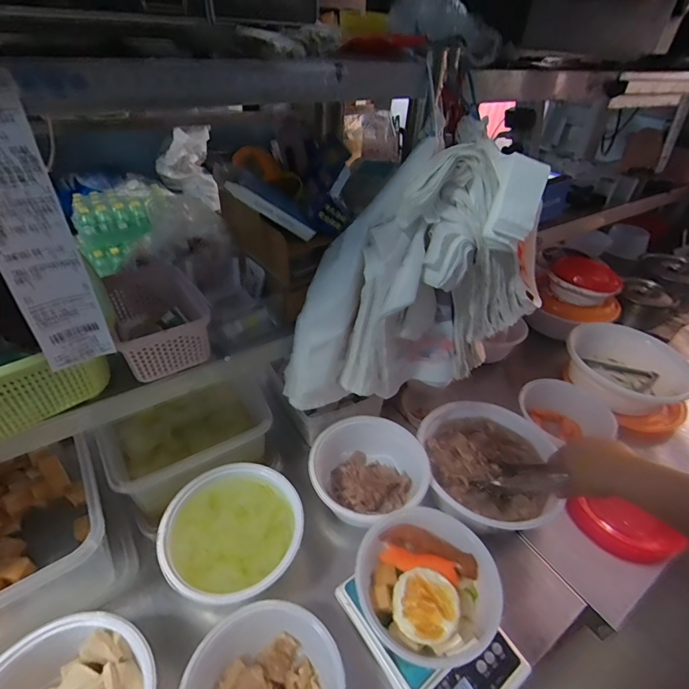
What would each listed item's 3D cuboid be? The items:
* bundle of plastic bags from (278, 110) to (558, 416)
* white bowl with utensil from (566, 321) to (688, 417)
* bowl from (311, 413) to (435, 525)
[{"bbox_3d":[0.106,-0.094,0.564,0.393,0.319,0.141,-8,42,-15],"label":"bundle of plastic bags"},{"bbox_3d":[0.612,0.061,0.875,0.239,0.089,0.210,24,44,21],"label":"white bowl with utensil"},{"bbox_3d":[0.041,0.211,0.636,0.167,0.074,0.174,3,40,-2],"label":"bowl"}]

